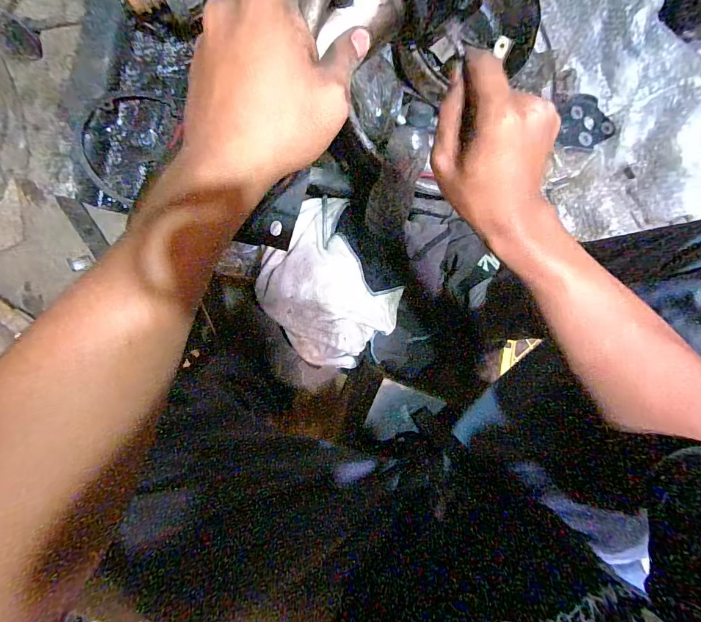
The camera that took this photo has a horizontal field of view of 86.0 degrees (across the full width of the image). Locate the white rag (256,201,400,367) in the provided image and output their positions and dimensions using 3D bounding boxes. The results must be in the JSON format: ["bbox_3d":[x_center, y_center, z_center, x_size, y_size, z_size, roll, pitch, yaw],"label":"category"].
[{"bbox_3d":[-0.037,-0.040,0.631,0.202,0.112,0.258,-37,97,-5],"label":"white rag"}]

